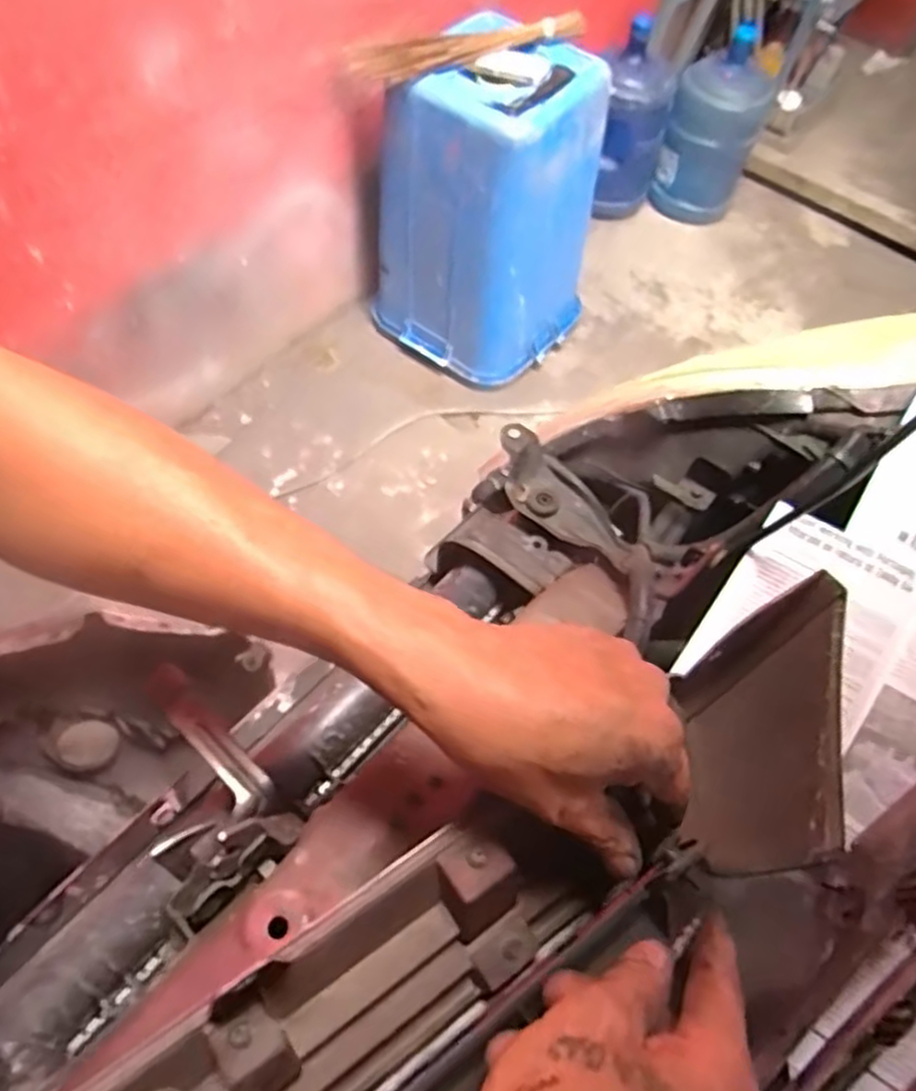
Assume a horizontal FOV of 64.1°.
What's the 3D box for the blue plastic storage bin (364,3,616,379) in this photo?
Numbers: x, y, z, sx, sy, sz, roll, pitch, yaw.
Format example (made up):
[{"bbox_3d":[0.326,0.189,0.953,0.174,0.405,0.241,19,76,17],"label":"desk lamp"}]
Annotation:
[{"bbox_3d":[0.061,-0.758,1.679,0.441,0.648,0.361,31,60,15],"label":"blue plastic storage bin"}]

